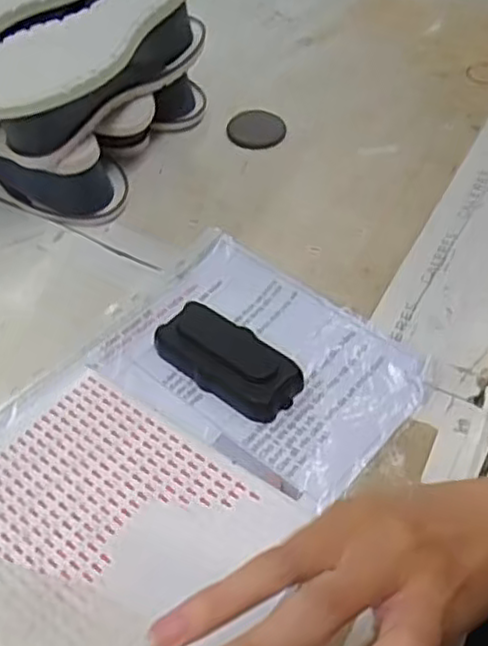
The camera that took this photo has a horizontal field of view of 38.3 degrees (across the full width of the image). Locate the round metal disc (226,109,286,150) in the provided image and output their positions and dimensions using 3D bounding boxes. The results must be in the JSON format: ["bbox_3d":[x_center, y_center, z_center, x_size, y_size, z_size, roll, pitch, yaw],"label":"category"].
[{"bbox_3d":[0.012,-0.193,0.696,0.056,0.008,0.055,0,50,0],"label":"round metal disc"}]

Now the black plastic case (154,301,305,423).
[{"bbox_3d":[-0.011,0.023,0.494,0.105,0.024,0.051,35,58,26],"label":"black plastic case"}]

